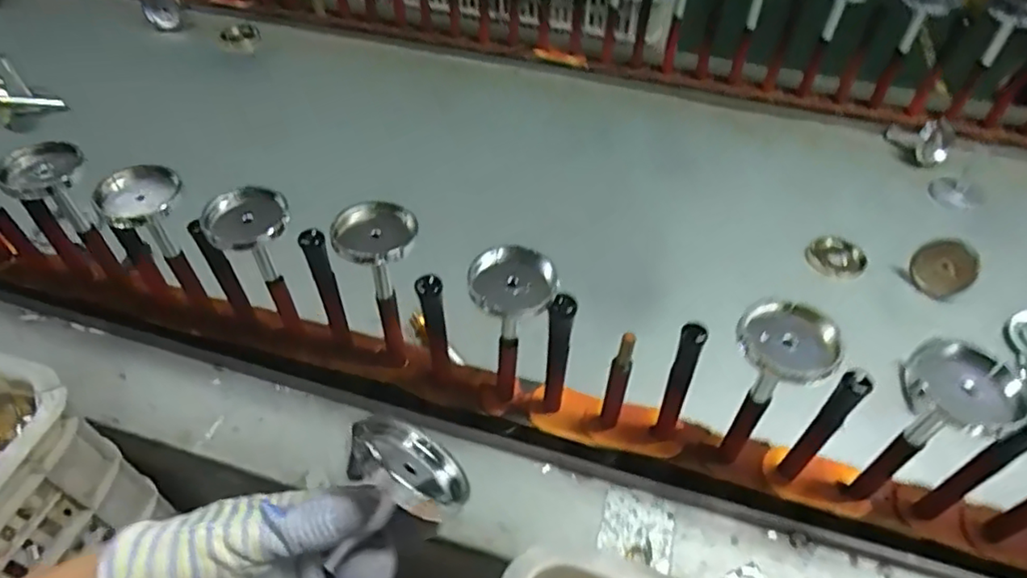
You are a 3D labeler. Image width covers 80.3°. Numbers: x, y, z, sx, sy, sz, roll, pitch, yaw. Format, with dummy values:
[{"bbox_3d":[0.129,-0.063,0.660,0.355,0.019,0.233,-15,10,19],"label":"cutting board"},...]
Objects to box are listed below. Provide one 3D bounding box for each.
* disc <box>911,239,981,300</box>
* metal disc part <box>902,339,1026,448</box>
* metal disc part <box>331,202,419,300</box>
[{"bbox_3d":[0.497,-0.024,0.701,0.062,0.065,0.005,54,32,9],"label":"disc"},{"bbox_3d":[0.291,0.081,0.410,0.062,0.073,0.067,-29,54,-25],"label":"metal disc part"},{"bbox_3d":[-0.113,-0.025,0.512,0.068,0.072,0.073,-8,48,-9],"label":"metal disc part"}]

